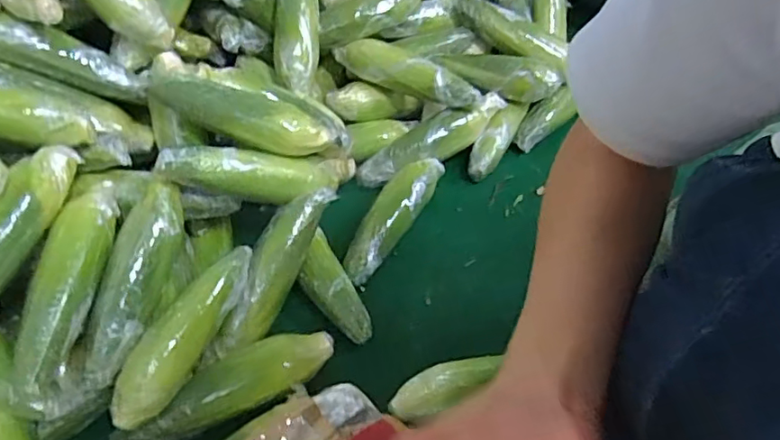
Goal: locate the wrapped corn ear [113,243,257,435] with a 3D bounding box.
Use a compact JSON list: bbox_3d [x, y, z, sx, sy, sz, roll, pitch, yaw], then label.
[{"bbox_3d":[-0.220,0.118,0.618,0.054,0.057,0.215,20,51,21],"label":"wrapped corn ear"}]

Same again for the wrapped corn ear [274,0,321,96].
[{"bbox_3d":[-0.133,-0.293,0.819,0.057,0.051,0.227,2,87,5],"label":"wrapped corn ear"}]

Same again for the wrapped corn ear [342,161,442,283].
[{"bbox_3d":[0.005,-0.008,0.791,0.057,0.042,0.221,21,51,22],"label":"wrapped corn ear"}]

